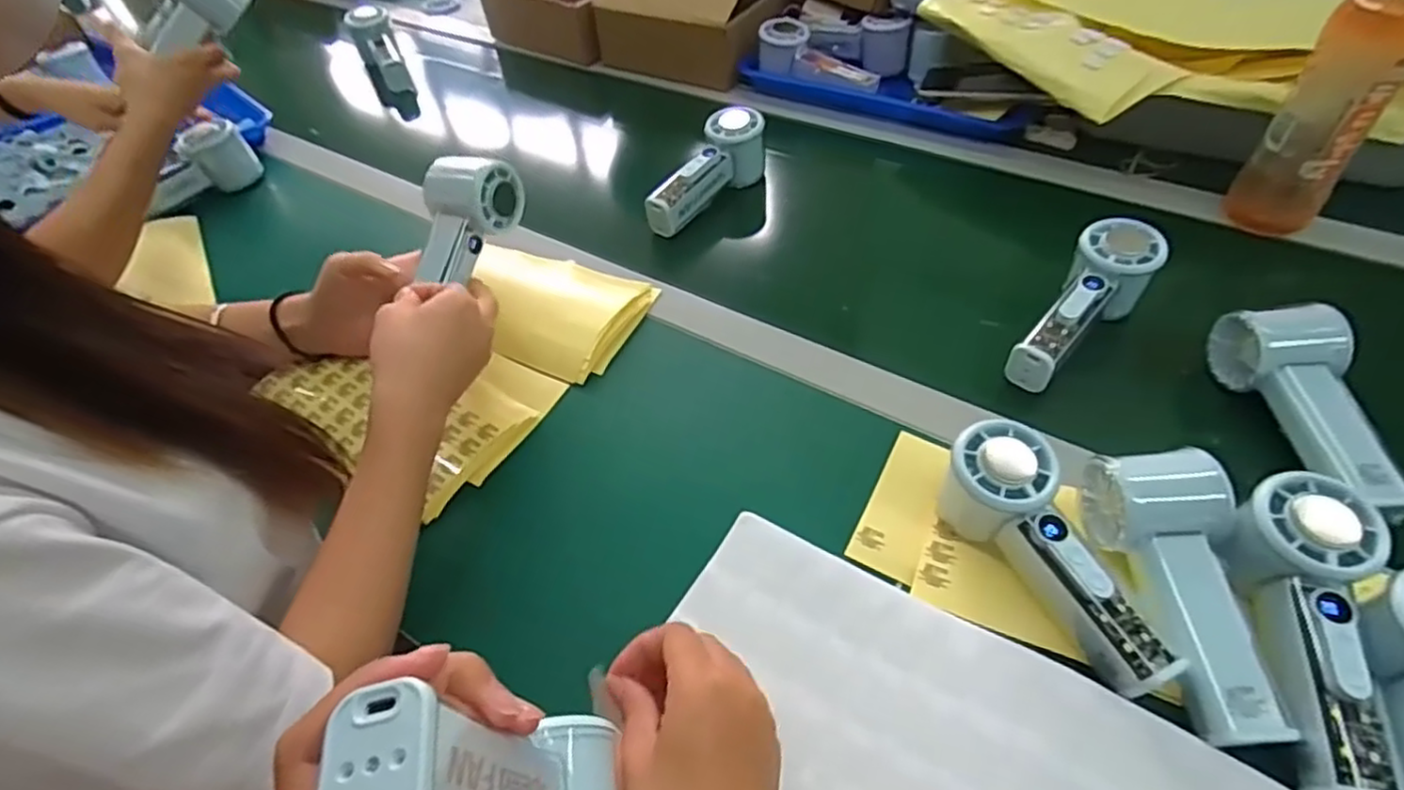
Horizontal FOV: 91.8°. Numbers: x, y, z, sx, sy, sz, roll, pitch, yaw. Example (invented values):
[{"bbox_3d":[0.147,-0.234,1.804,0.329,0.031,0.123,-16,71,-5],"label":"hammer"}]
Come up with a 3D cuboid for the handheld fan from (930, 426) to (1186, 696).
[{"bbox_3d":[0.194,0.091,0.385,0.053,0.059,0.150,-22,63,-13],"label":"handheld fan"}]

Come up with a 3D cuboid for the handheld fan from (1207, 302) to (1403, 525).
[{"bbox_3d":[0.390,0.003,0.435,0.060,0.042,0.143,2,49,8],"label":"handheld fan"}]

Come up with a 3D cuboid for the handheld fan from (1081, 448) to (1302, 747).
[{"bbox_3d":[0.262,0.104,0.368,0.057,0.049,0.148,-5,63,2],"label":"handheld fan"}]

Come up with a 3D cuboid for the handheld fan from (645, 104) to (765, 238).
[{"bbox_3d":[0.003,-0.214,0.670,0.051,0.066,0.153,32,71,29],"label":"handheld fan"}]

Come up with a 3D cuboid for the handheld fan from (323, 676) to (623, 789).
[{"bbox_3d":[-0.070,0.134,0.228,0.040,0.138,0.061,-20,49,4],"label":"handheld fan"}]

